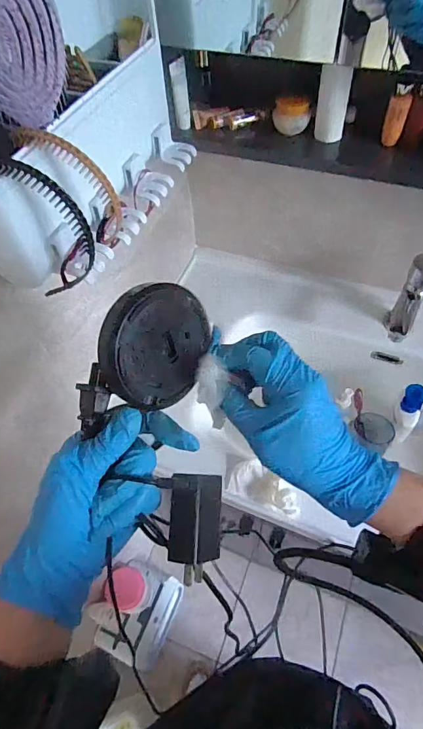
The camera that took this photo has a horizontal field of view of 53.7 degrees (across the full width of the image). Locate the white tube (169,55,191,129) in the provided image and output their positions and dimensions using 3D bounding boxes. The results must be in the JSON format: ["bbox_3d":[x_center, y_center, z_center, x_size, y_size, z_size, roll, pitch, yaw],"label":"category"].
[{"bbox_3d":[-0.044,-0.392,0.609,0.022,0.086,0.020,-1,56,3],"label":"white tube"}]

